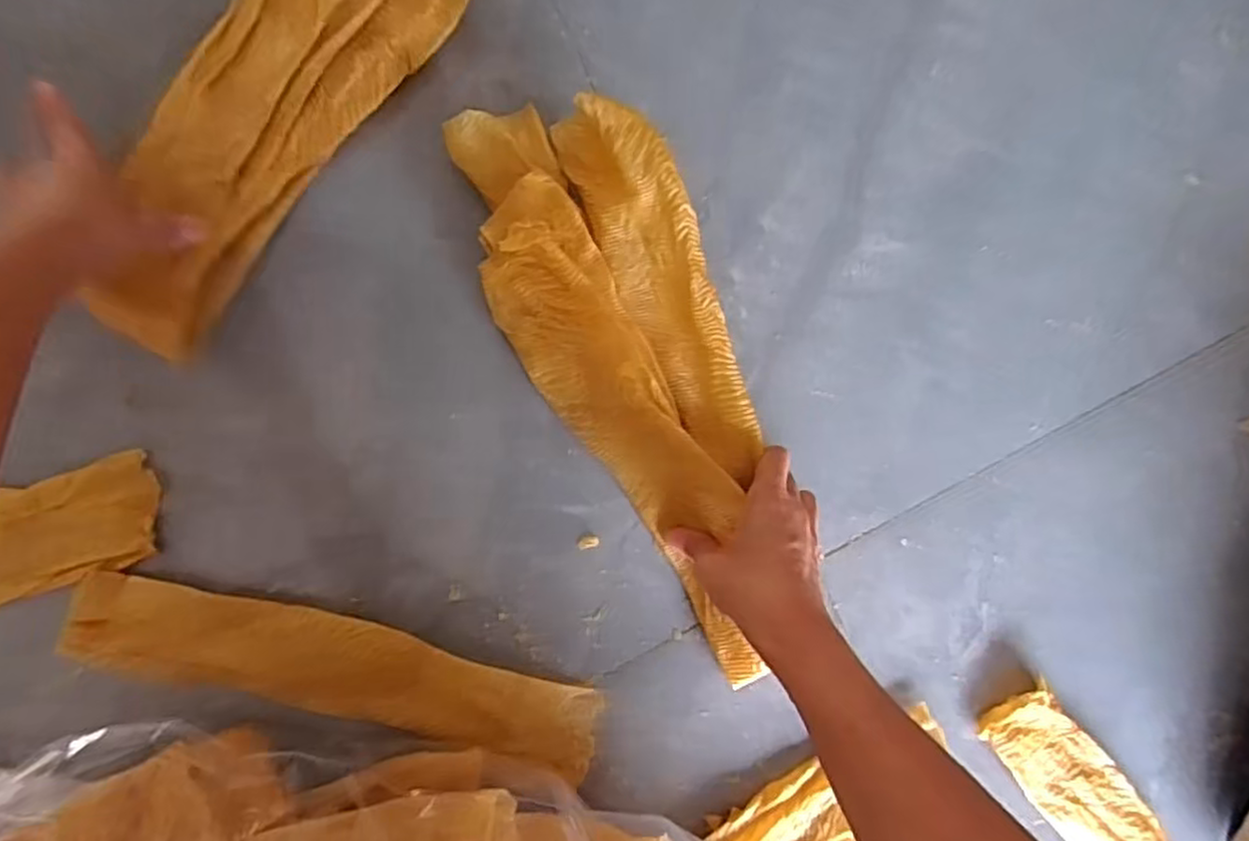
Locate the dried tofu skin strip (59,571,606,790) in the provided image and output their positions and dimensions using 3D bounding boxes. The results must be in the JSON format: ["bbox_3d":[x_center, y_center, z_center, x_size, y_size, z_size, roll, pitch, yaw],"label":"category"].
[{"bbox_3d":[-0.167,0.157,0.445,0.318,0.012,0.059,20,89,-11],"label":"dried tofu skin strip"}]

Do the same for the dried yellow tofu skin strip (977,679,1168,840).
[{"bbox_3d":[0.386,0.333,0.534,0.063,0.020,0.339,-41,95,-8],"label":"dried yellow tofu skin strip"}]

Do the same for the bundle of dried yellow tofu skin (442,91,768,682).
[{"bbox_3d":[0.013,-0.020,0.454,0.122,0.052,0.378,-24,97,-9],"label":"bundle of dried yellow tofu skin"}]

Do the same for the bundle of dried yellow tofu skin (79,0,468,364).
[{"bbox_3d":[-0.195,-0.206,0.428,0.105,0.034,0.355,29,82,-7],"label":"bundle of dried yellow tofu skin"}]

